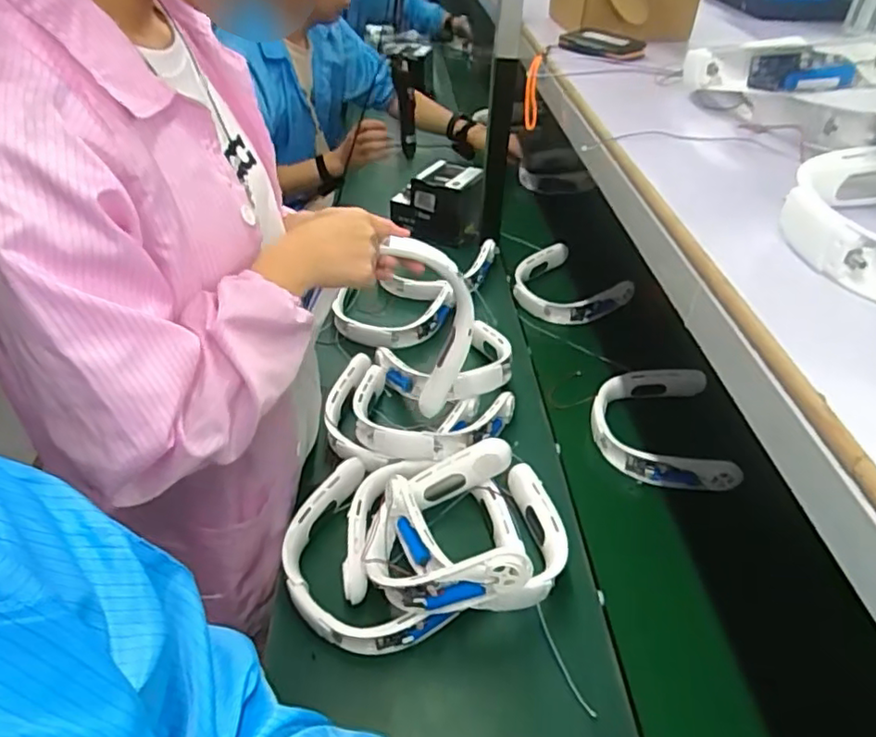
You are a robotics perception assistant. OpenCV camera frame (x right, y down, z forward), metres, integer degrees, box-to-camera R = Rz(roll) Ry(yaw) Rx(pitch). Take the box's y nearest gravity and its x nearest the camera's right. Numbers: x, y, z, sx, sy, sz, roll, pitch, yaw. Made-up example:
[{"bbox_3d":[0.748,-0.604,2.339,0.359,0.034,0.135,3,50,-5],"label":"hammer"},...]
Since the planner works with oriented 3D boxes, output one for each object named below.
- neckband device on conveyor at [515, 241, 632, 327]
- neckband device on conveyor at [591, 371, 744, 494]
[{"bbox_3d":[0.267,-0.173,1.318,0.194,0.073,0.213,-21,44,-25],"label":"neckband device on conveyor"},{"bbox_3d":[0.358,0.093,1.011,0.213,0.060,0.227,3,39,2],"label":"neckband device on conveyor"}]

